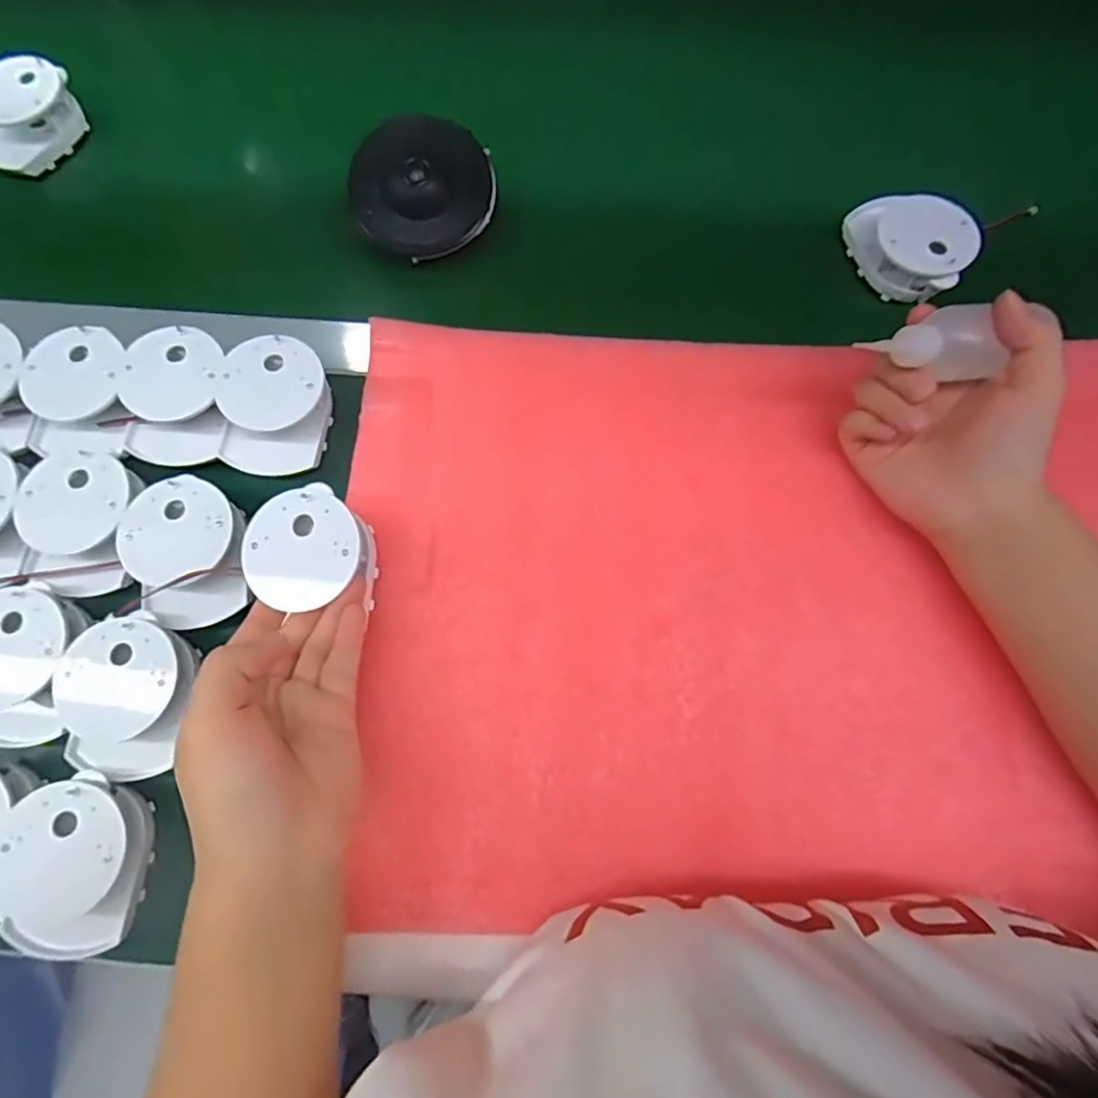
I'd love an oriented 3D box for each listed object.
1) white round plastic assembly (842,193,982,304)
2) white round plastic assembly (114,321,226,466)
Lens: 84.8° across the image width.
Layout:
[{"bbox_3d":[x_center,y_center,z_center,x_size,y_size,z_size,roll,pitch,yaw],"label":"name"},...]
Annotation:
[{"bbox_3d":[0.236,-0.203,0.400,0.078,0.038,0.052,33,76,9],"label":"white round plastic assembly"},{"bbox_3d":[-0.229,-0.095,0.370,0.061,0.025,0.078,0,73,-1],"label":"white round plastic assembly"}]

